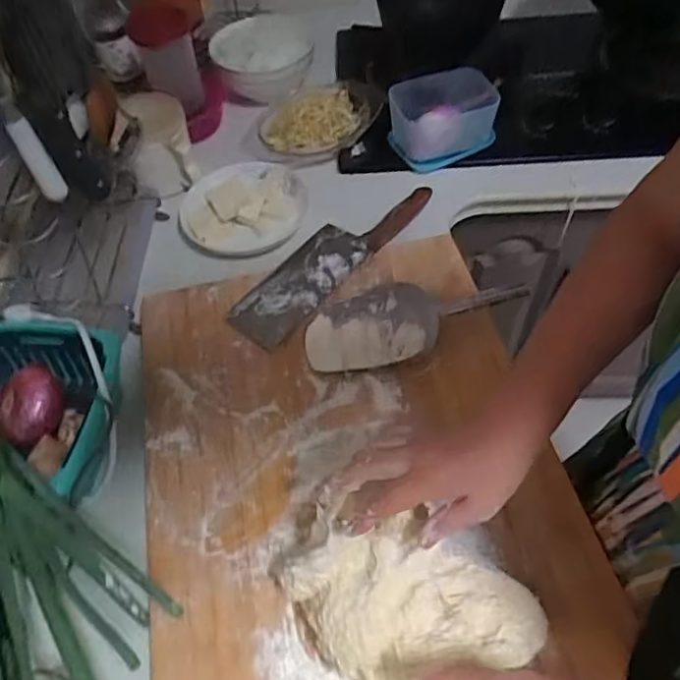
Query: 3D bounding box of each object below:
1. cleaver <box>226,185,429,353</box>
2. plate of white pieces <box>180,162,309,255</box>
[{"bbox_3d":[-0.014,-0.113,0.738,0.098,0.029,0.309,32,61,22],"label":"cleaver"},{"bbox_3d":[-0.131,-0.186,0.814,0.182,0.045,0.148,-16,55,-10],"label":"plate of white pieces"}]

